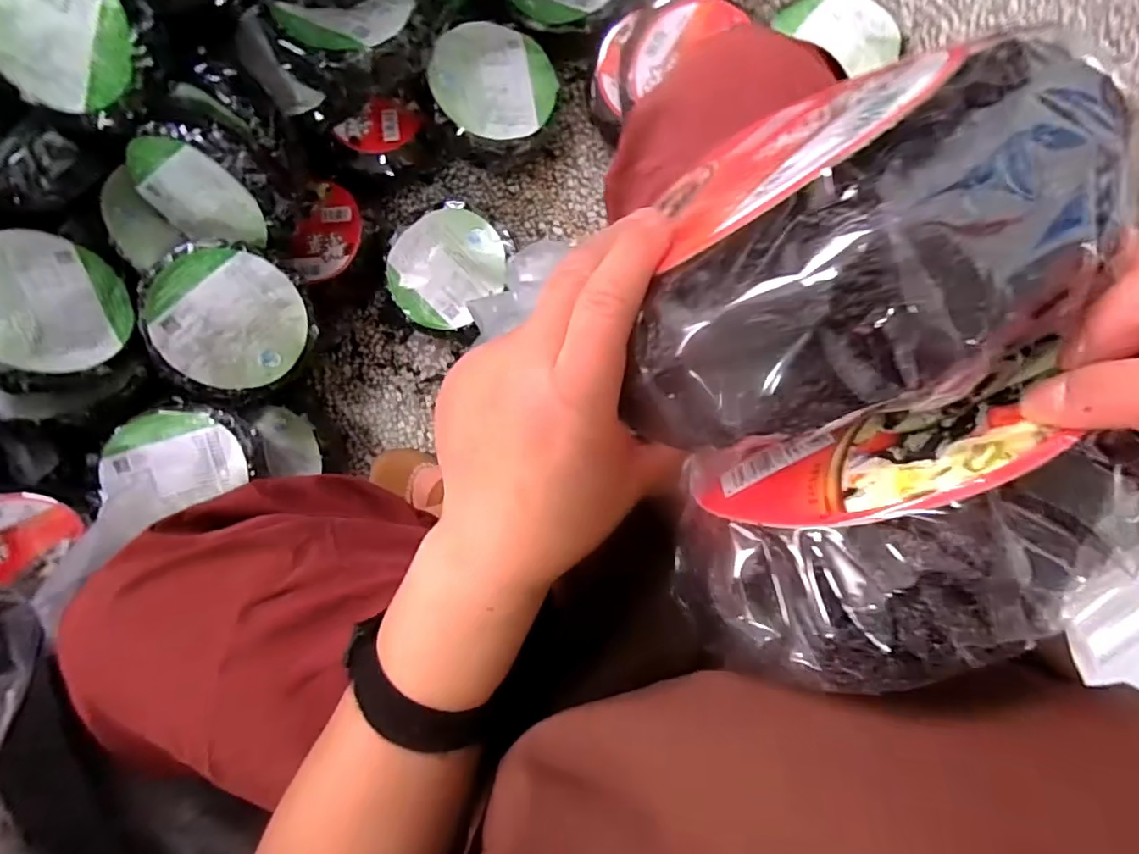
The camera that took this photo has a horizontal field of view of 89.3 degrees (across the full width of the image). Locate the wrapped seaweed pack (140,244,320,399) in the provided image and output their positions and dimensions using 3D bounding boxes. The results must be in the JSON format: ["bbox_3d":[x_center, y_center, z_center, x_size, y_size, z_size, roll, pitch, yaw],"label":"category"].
[{"bbox_3d":[-0.382,-0.117,0.649,0.167,0.035,0.168,8,105,-19],"label":"wrapped seaweed pack"}]

